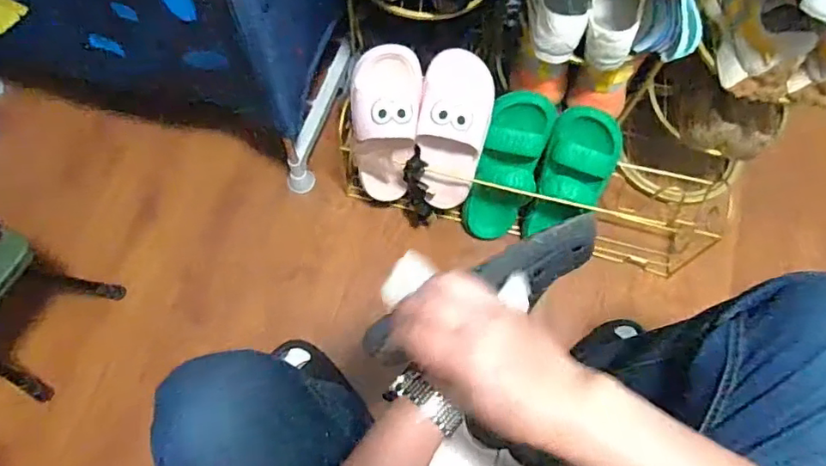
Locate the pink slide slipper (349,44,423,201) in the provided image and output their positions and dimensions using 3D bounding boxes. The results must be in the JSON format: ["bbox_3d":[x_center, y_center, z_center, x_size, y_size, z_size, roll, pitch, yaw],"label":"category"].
[{"bbox_3d":[-0.047,-0.164,0.908,0.110,0.271,0.072,4,36,-1],"label":"pink slide slipper"}]

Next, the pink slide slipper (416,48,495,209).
[{"bbox_3d":[0.067,-0.159,0.895,0.113,0.253,0.077,4,26,-1],"label":"pink slide slipper"}]

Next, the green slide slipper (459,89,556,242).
[{"bbox_3d":[0.159,-0.101,0.933,0.102,0.269,0.075,18,31,5],"label":"green slide slipper"}]

